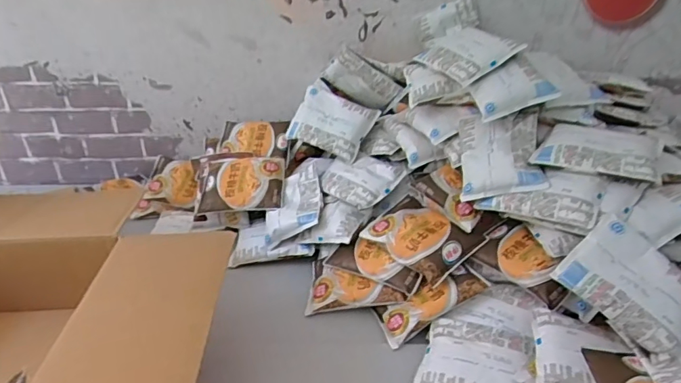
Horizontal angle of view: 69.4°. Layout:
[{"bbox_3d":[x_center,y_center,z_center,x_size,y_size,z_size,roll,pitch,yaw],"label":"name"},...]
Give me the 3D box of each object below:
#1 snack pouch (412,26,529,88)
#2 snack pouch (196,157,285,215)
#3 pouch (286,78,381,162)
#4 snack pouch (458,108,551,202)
[{"bbox_3d":[0.165,-0.186,0.647,0.092,0.016,0.118,-33,41,-2],"label":"snack pouch"},{"bbox_3d":[-0.153,-0.012,0.737,0.136,0.019,0.093,-6,56,8],"label":"snack pouch"},{"bbox_3d":[-0.012,-0.112,0.755,0.119,0.019,0.102,23,74,21],"label":"pouch"},{"bbox_3d":[0.191,-0.049,0.593,0.093,0.019,0.119,-8,53,23],"label":"snack pouch"}]

